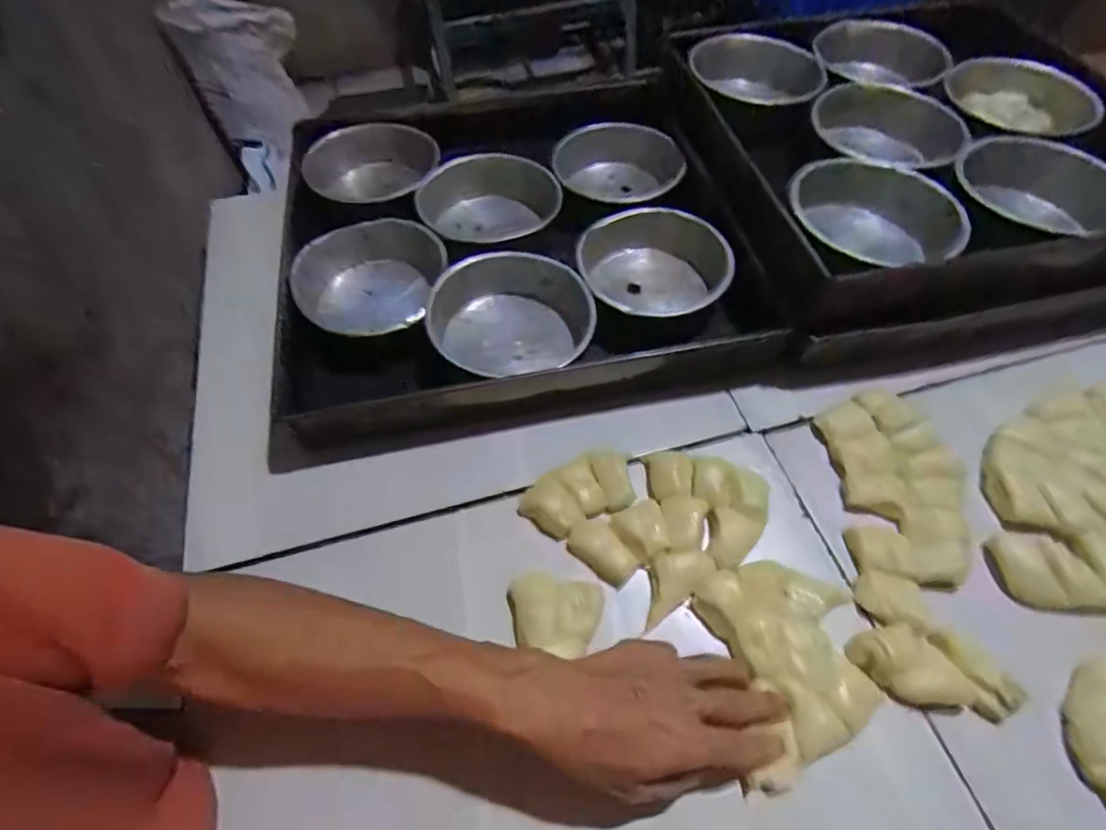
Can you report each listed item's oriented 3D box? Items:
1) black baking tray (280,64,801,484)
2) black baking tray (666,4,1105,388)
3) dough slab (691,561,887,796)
[{"bbox_3d":[-0.041,-0.227,0.634,0.496,0.083,0.545,-9,56,-3],"label":"black baking tray"},{"bbox_3d":[0.397,-0.287,0.619,0.423,0.117,0.460,-9,56,-3],"label":"black baking tray"},{"bbox_3d":[0.170,0.173,0.388,0.110,0.017,0.135,-12,56,-5],"label":"dough slab"}]

